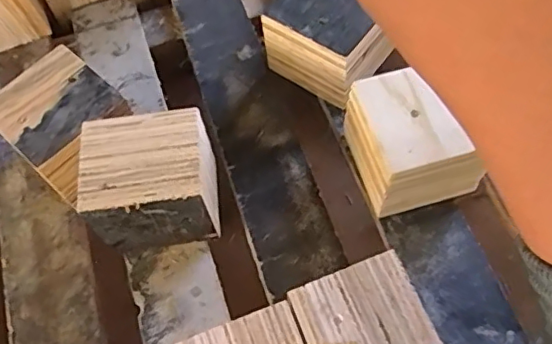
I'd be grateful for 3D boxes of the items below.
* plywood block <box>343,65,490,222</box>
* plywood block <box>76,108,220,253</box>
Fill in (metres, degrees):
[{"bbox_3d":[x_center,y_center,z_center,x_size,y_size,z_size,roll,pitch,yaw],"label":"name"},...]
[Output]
[{"bbox_3d":[0.110,-0.027,0.466,0.080,0.085,0.089,-16,63,-3],"label":"plywood block"},{"bbox_3d":[-0.095,0.010,0.457,0.098,0.091,0.076,-11,63,-1],"label":"plywood block"}]

